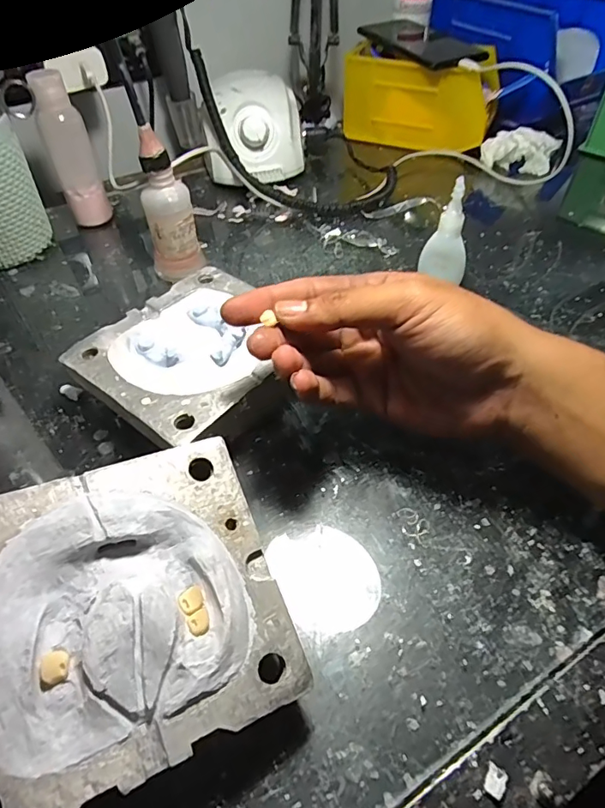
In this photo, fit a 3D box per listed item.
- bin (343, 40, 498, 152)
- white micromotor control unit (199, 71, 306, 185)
[{"bbox_3d":[0.138,-0.363,0.579,0.170,0.085,0.084,14,51,13],"label":"bin"},{"bbox_3d":[-0.056,-0.296,0.530,0.099,0.081,0.121,-10,50,-7],"label":"white micromotor control unit"}]

